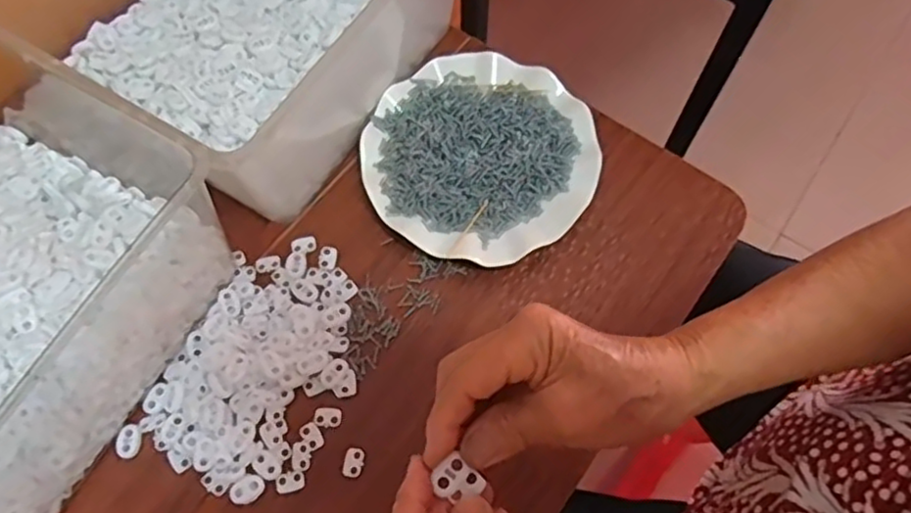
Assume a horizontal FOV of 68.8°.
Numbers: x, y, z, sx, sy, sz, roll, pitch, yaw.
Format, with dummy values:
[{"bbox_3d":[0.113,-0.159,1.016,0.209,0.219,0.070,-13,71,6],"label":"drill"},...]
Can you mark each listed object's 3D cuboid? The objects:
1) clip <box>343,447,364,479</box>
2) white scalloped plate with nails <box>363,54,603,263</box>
[{"bbox_3d":[-0.069,0.140,0.451,0.013,0.004,0.019,7,67,3],"label":"clip"},{"bbox_3d":[0.019,-0.079,0.533,0.177,0.026,0.179,0,67,0],"label":"white scalloped plate with nails"}]

